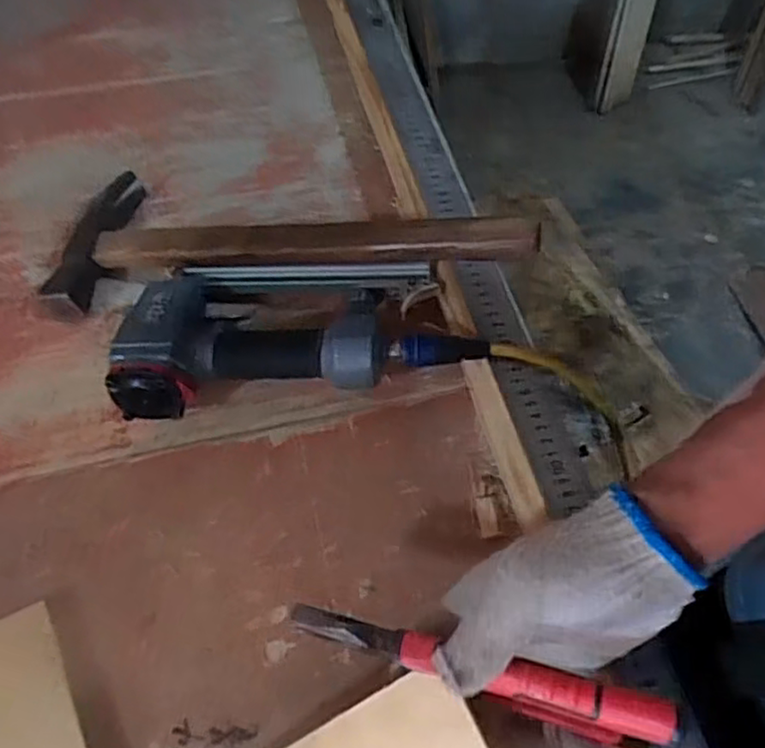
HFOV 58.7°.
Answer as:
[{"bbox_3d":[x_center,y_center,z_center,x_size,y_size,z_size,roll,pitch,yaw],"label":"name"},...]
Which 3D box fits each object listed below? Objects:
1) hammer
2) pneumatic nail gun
[{"bbox_3d":[-0.085,-0.108,0.540,0.410,0.047,0.145,2,59,19],"label":"hammer"},{"bbox_3d":[-0.080,-0.033,0.528,0.228,0.072,0.147,3,61,-1],"label":"pneumatic nail gun"}]

